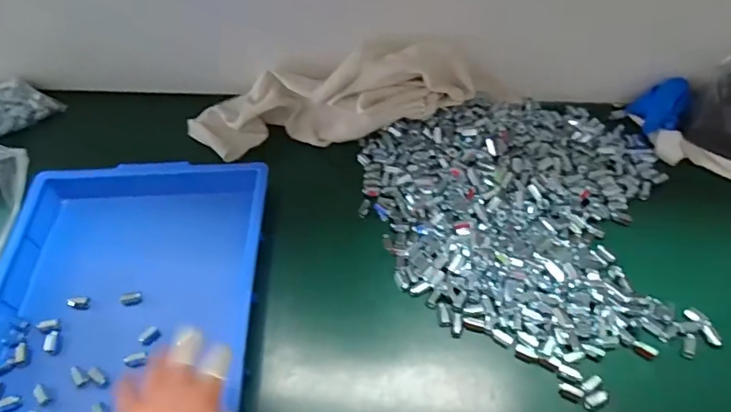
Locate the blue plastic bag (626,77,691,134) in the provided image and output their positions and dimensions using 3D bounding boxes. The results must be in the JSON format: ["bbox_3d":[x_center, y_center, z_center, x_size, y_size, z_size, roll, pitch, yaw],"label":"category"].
[{"bbox_3d":[0.388,-0.132,0.660,0.063,0.046,0.069,35,63,24],"label":"blue plastic bag"}]

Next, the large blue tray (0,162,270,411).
[{"bbox_3d":[-0.259,0.132,0.520,0.285,0.041,0.417,-3,55,1],"label":"large blue tray"}]

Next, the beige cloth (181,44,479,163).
[{"bbox_3d":[-0.053,-0.132,0.667,0.387,0.105,0.085,-10,53,11],"label":"beige cloth"}]

